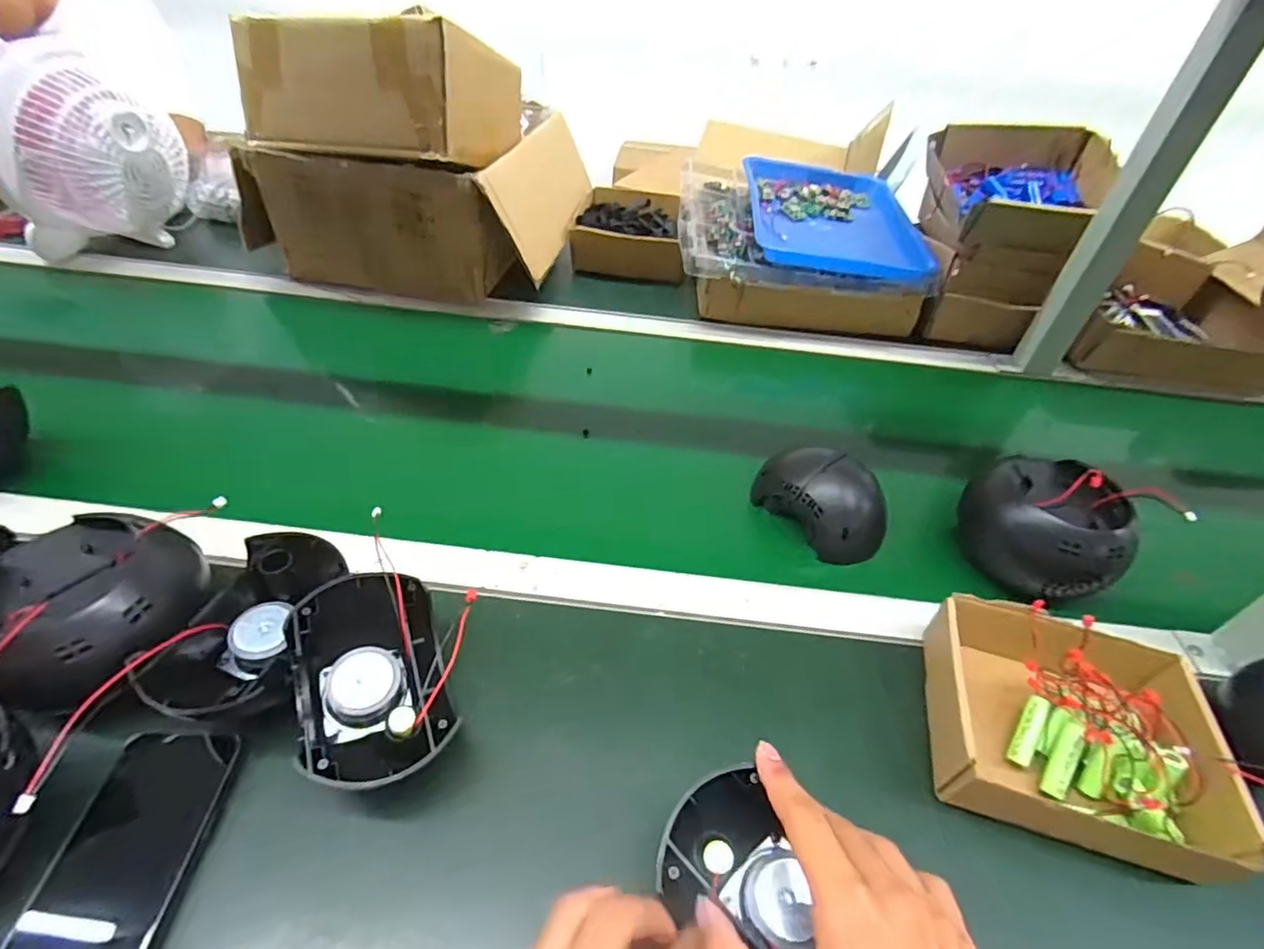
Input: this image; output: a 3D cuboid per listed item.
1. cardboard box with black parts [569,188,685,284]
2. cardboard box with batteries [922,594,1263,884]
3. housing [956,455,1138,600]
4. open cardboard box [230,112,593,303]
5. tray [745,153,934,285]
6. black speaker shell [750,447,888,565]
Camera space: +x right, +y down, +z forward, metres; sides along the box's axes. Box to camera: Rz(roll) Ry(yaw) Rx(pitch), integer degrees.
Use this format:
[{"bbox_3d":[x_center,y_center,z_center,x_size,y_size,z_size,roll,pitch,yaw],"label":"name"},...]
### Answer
[{"bbox_3d":[-0.003,-0.401,0.973,0.171,0.068,0.227,5,44,-1],"label":"cardboard box with black parts"},{"bbox_3d":[0.298,0.175,0.400,0.168,0.056,0.154,16,45,10],"label":"cardboard box with batteries"},{"bbox_3d":[0.360,0.042,0.515,0.084,0.116,0.125,-32,55,-32],"label":"housing"},{"bbox_3d":[-0.302,-0.424,0.872,0.413,0.165,0.326,7,44,2],"label":"open cardboard box"},{"bbox_3d":[0.309,-0.403,0.902,0.259,0.048,0.335,7,44,1],"label":"tray"},{"bbox_3d":[0.181,0.020,0.554,0.077,0.055,0.124,-33,56,-33],"label":"black speaker shell"}]

